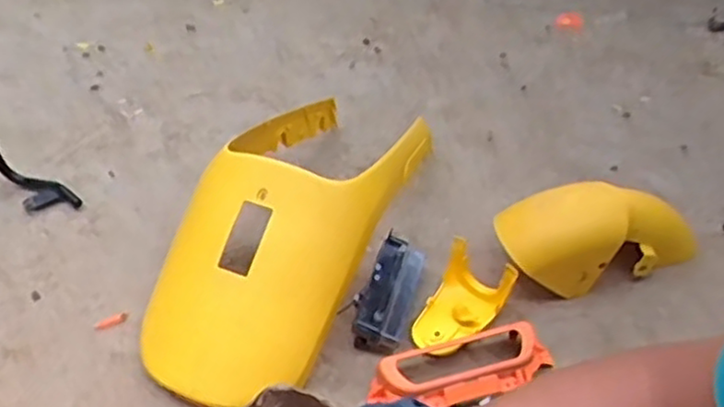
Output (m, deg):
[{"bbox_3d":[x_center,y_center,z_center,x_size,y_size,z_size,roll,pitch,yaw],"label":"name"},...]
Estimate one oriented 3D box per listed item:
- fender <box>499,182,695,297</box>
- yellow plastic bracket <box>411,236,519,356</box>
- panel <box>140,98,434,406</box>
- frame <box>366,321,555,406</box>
[{"bbox_3d":[0.386,0.049,1.161,0.323,0.145,0.124,-14,44,-12],"label":"fender"},{"bbox_3d":[0.143,0.150,1.084,0.113,0.083,0.158,30,52,29],"label":"yellow plastic bracket"},{"bbox_3d":[-0.088,0.012,1.145,0.277,0.244,0.630,14,45,16],"label":"panel"},{"bbox_3d":[0.140,0.231,1.012,0.267,0.045,0.097,-12,44,-10],"label":"frame"}]

